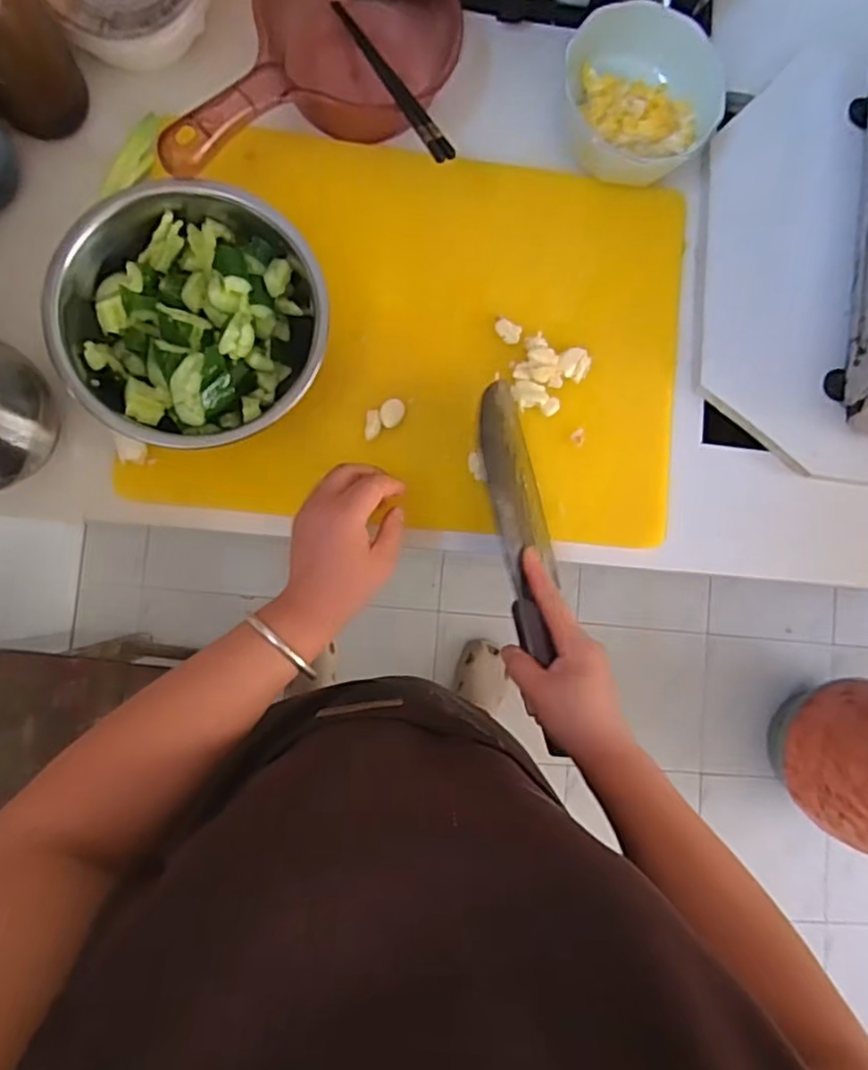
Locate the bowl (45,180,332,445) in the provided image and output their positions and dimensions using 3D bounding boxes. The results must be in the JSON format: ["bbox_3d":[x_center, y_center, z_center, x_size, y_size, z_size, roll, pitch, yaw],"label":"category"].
[{"bbox_3d":[-0.186,-0.169,0.507,0.193,0.080,0.196,0,86,-6],"label":"bowl"}]

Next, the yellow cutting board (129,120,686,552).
[{"bbox_3d":[-0.005,-0.169,0.568,0.447,0.025,0.320,6,89,-3],"label":"yellow cutting board"}]

